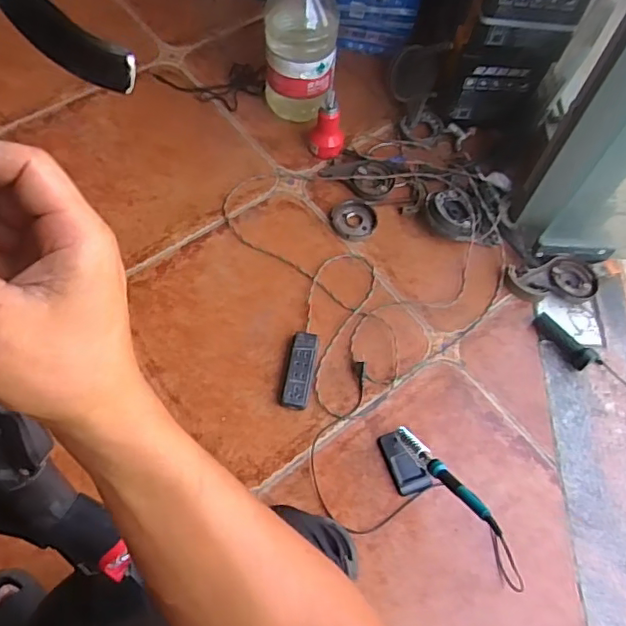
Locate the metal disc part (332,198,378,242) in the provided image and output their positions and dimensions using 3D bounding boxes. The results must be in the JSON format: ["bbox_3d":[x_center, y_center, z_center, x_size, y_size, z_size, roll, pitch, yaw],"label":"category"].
[{"bbox_3d":[0.086,-0.194,1.183,0.091,0.015,0.093,1,65,-3],"label":"metal disc part"}]

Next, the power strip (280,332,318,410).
[{"bbox_3d":[-0.024,0.102,1.015,0.047,0.032,0.137,11,65,2],"label":"power strip"}]

